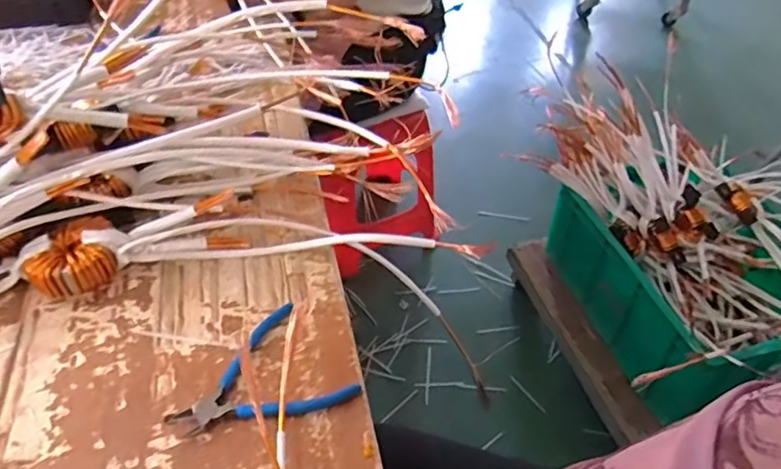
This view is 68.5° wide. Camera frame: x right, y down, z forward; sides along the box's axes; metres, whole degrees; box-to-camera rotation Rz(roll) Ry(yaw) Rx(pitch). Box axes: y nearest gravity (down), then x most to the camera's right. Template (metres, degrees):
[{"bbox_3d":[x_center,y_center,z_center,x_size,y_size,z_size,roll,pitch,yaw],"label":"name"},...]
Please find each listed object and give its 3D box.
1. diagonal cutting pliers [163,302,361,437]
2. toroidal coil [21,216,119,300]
[{"bbox_3d":[-0.119,0.132,0.505,0.140,0.013,0.124,-28,52,-27],"label":"diagonal cutting pliers"},{"bbox_3d":[-0.323,0.026,0.585,0.079,0.048,0.079,1,44,-1],"label":"toroidal coil"}]

